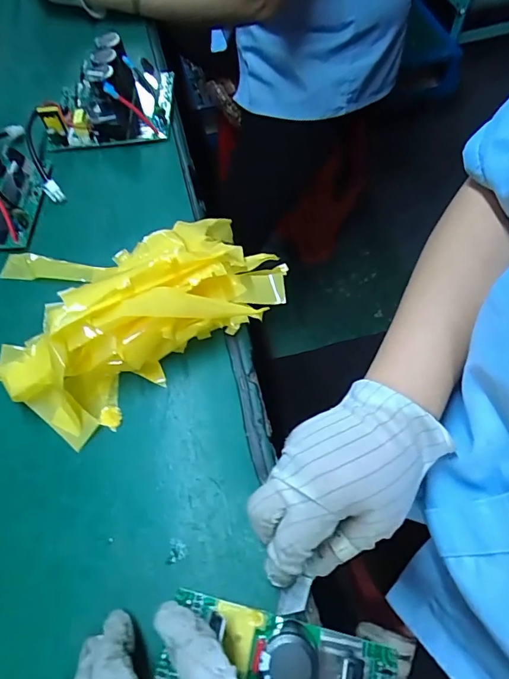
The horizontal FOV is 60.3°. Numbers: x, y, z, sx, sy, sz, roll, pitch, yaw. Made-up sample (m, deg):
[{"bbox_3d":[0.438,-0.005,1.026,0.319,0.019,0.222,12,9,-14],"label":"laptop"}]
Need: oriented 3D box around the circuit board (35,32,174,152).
[{"bbox_3d":[-0.163,-0.274,0.480,0.132,0.052,0.113,-2,63,1],"label":"circuit board"}]

